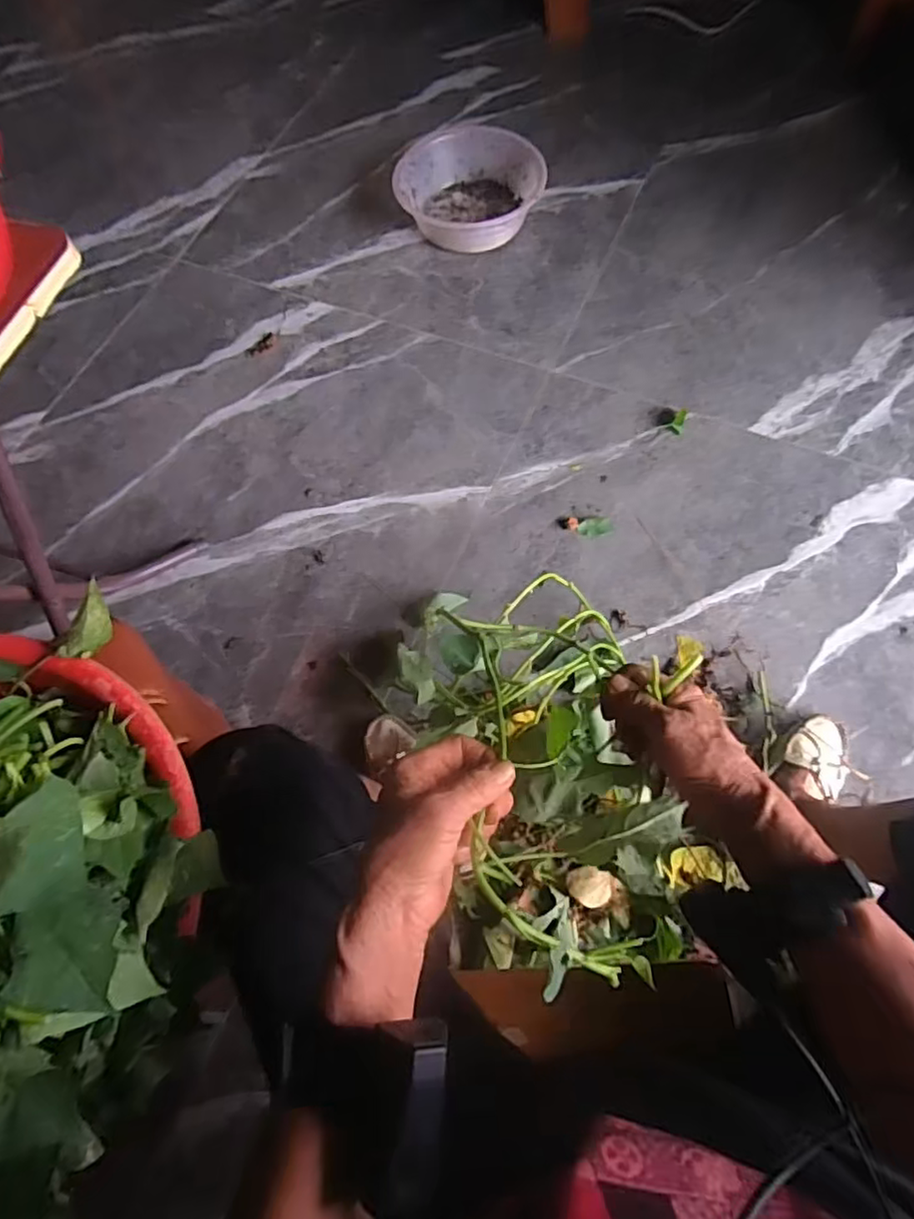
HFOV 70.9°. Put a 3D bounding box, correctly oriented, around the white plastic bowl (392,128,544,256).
[{"bbox_3d":[0.022,-0.776,1.173,0.243,0.070,0.232,0,68,1],"label":"white plastic bowl"}]

